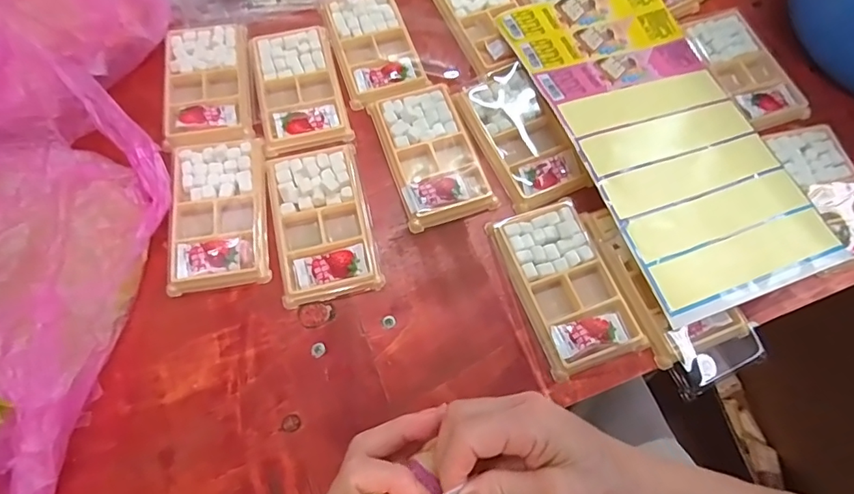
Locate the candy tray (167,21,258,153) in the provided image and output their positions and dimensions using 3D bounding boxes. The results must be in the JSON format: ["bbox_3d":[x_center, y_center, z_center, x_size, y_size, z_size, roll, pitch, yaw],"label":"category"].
[{"bbox_3d":[-0.207,-0.155,0.467,0.077,0.012,0.137,-10,68,-5],"label":"candy tray"}]

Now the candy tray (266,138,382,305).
[{"bbox_3d":[-0.089,-0.024,0.413,0.078,0.012,0.134,-12,68,-6],"label":"candy tray"}]

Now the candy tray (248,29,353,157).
[{"bbox_3d":[-0.122,-0.153,0.468,0.077,0.013,0.135,-14,68,-6],"label":"candy tray"}]

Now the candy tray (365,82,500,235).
[{"bbox_3d":[0.004,-0.086,0.439,0.078,0.012,0.134,-18,69,-8],"label":"candy tray"}]

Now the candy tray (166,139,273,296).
[{"bbox_3d":[-0.175,-0.030,0.417,0.079,0.010,0.131,-8,68,-4],"label":"candy tray"}]

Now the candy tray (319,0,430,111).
[{"bbox_3d":[-0.053,-0.201,0.490,0.077,0.013,0.132,-16,69,-7],"label":"candy tray"}]

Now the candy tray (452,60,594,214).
[{"bbox_3d":[0.087,-0.103,0.444,0.074,0.013,0.135,-24,70,-10],"label":"candy tray"}]

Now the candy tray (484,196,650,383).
[{"bbox_3d":[0.112,0.028,0.395,0.077,0.017,0.135,-19,69,-8],"label":"candy tray"}]

